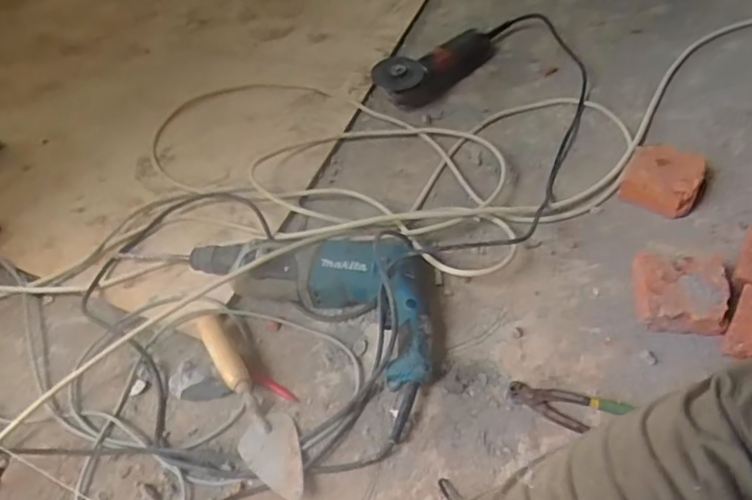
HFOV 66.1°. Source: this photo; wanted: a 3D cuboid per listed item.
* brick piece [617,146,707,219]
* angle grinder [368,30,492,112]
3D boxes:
[{"bbox_3d":[0.435,-0.106,0.876,0.106,0.051,0.104,22,58,20],"label":"brick piece"},{"bbox_3d":[0.119,-0.356,1.098,0.275,0.087,0.084,-38,59,-21],"label":"angle grinder"}]

